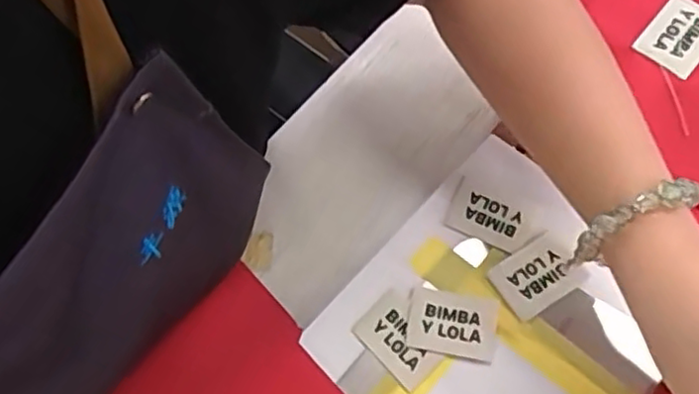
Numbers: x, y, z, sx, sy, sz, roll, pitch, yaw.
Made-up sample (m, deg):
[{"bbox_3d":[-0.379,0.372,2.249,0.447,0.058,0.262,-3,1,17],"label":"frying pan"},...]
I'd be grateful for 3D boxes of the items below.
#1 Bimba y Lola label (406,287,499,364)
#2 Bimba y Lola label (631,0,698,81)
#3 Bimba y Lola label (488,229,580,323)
[{"bbox_3d":[0.058,0.072,0.380,0.049,0.004,0.035,9,68,10],"label":"Bimba y Lola label"},{"bbox_3d":[0.191,-0.093,0.389,0.036,0.004,0.047,38,80,9],"label":"Bimba y Lola label"},{"bbox_3d":[0.106,0.045,0.386,0.044,0.006,0.035,-33,69,-6],"label":"Bimba y Lola label"}]

